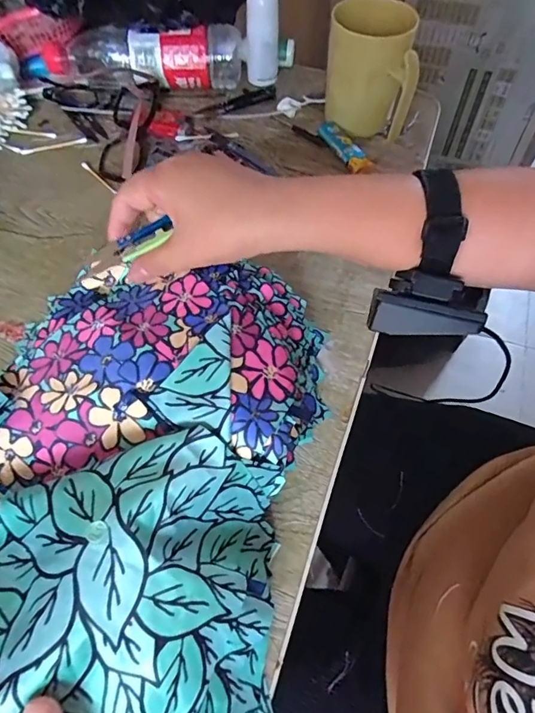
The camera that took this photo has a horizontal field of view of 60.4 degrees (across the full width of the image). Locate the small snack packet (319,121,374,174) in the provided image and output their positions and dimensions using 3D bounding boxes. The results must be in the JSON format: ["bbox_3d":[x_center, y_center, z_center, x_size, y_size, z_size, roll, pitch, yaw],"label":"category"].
[{"bbox_3d":[0.080,-0.227,0.495,0.024,0.015,0.086,-25,64,-15],"label":"small snack packet"}]

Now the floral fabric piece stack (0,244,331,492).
[{"bbox_3d":[-0.073,0.013,0.314,0.228,0.086,0.149,4,60,0],"label":"floral fabric piece stack"}]

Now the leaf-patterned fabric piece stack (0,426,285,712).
[{"bbox_3d":[-0.083,0.129,0.245,0.174,0.080,0.158,1,60,-1],"label":"leaf-patterned fabric piece stack"}]

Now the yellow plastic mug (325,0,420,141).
[{"bbox_3d":[0.106,-0.297,0.483,0.088,0.103,0.092,8,61,3],"label":"yellow plastic mug"}]

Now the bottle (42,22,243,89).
[{"bbox_3d":[-0.142,-0.341,0.526,0.220,0.063,0.074,-4,61,-4],"label":"bottle"}]

